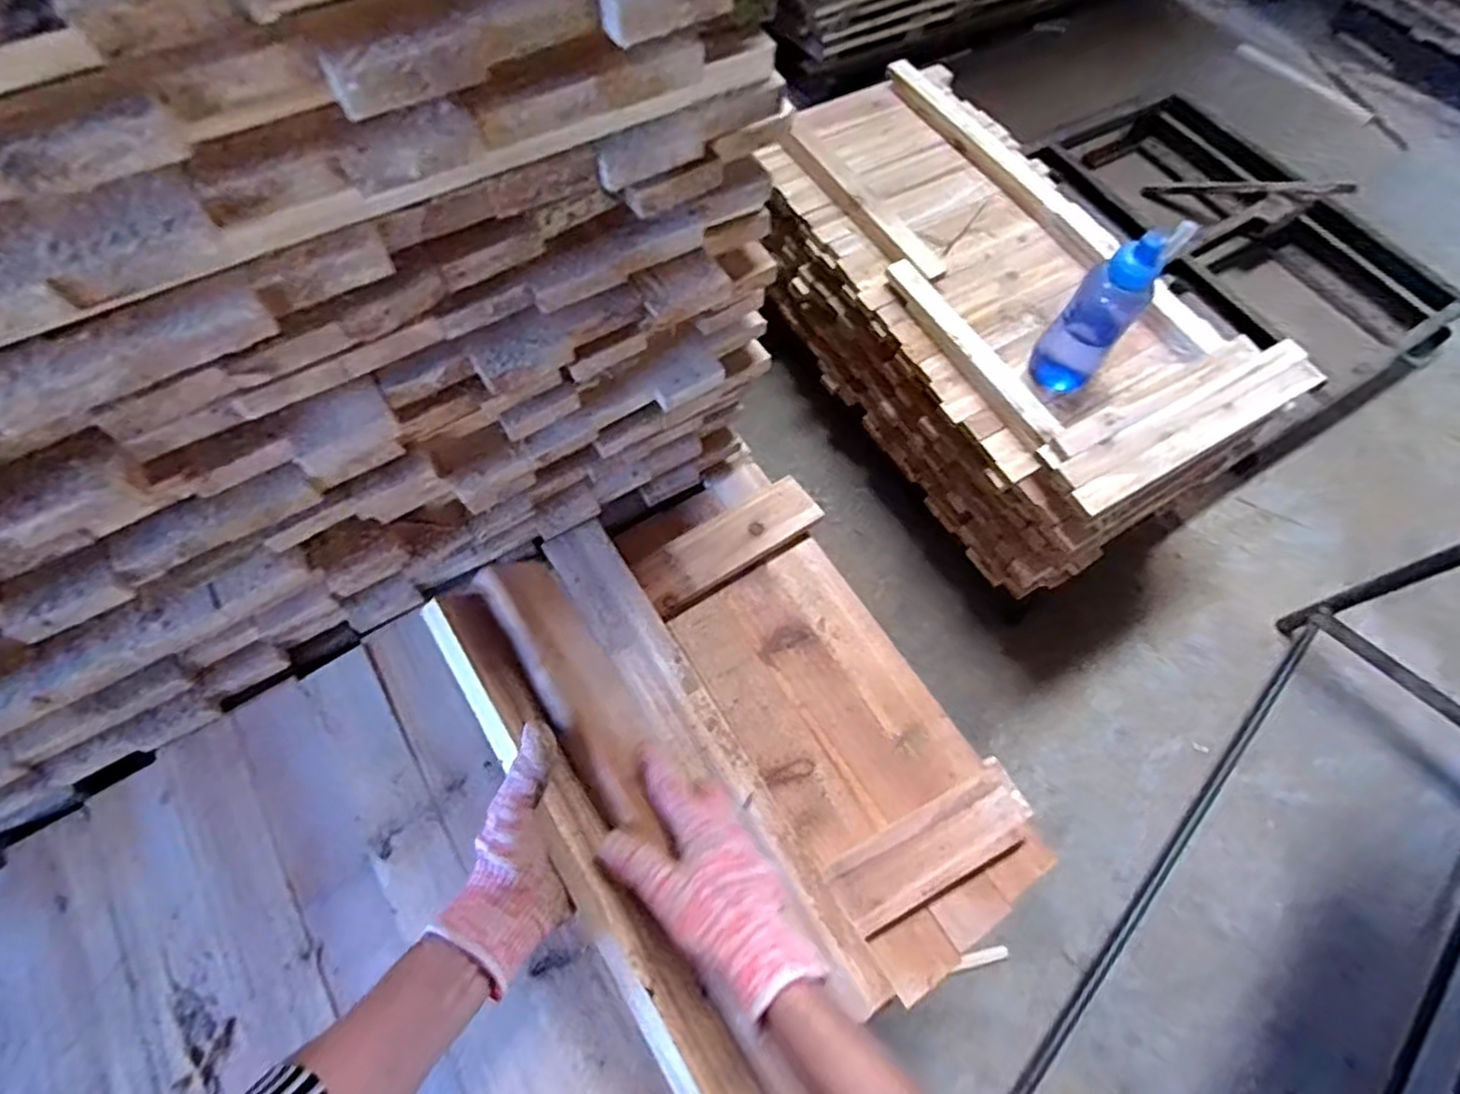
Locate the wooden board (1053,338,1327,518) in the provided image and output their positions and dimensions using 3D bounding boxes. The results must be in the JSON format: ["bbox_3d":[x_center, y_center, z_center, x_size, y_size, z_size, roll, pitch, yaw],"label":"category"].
[{"bbox_3d":[0.690,-0.183,1.008,0.469,0.017,0.088,-27,69,-13],"label":"wooden board"}]

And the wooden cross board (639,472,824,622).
[{"bbox_3d":[0.000,-0.004,0.721,0.202,0.023,0.064,-32,70,-14],"label":"wooden cross board"}]

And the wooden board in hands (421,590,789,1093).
[{"bbox_3d":[-0.080,0.237,0.467,0.061,0.016,0.481,-22,72,-50],"label":"wooden board in hands"}]

